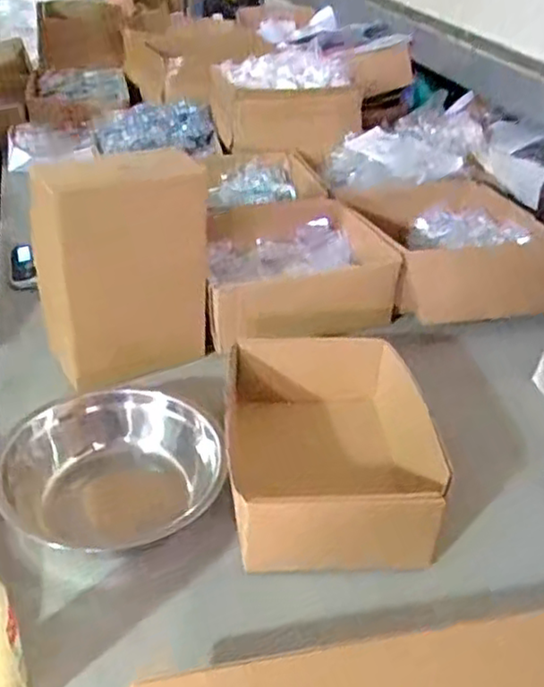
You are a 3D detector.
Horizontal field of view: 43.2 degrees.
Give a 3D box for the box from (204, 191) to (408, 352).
[{"bbox_3d":[0.024,-0.136,1.176,0.325,0.092,0.309,-7,36,-15],"label":"box"}]

